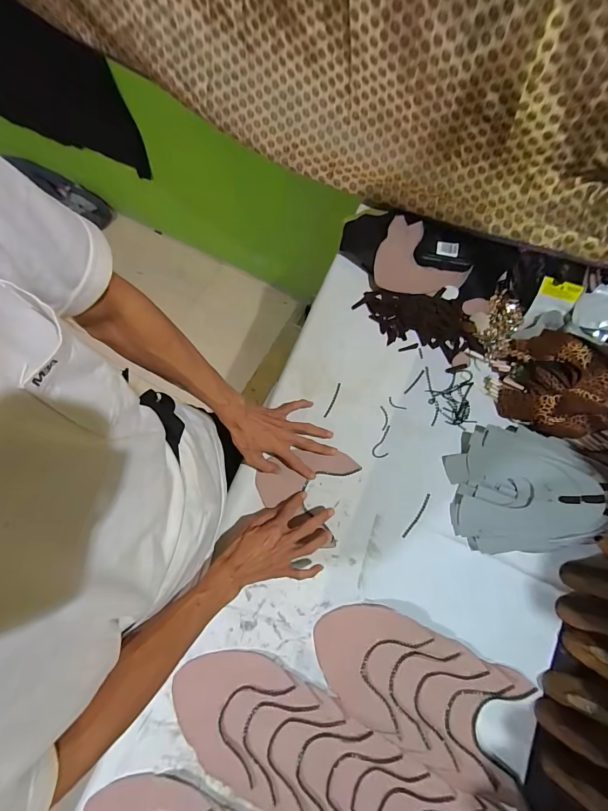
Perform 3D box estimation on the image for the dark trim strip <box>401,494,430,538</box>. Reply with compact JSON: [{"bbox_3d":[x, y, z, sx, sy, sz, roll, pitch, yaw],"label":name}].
[{"bbox_3d":[0.196,0.192,0.610,0.010,0.004,0.087,34,77,10],"label":"dark trim strip"}]

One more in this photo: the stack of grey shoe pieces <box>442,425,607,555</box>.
[{"bbox_3d":[0.376,0.131,0.574,0.245,0.093,0.208,-1,74,1],"label":"stack of grey shoe pieces"}]

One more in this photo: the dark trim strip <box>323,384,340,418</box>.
[{"bbox_3d":[0.054,-0.009,0.655,0.007,0.004,0.071,24,76,7],"label":"dark trim strip"}]

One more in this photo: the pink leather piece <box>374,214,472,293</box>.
[{"bbox_3d":[0.237,-0.296,0.700,0.177,0.030,0.161,13,75,4],"label":"pink leather piece"}]

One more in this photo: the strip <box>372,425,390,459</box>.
[{"bbox_3d":[0.148,0.069,0.638,0.028,0.004,0.064,34,77,10],"label":"strip"}]

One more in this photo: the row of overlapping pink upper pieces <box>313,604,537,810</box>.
[{"bbox_3d":[0.175,0.433,0.538,0.334,0.006,0.157,25,76,7],"label":"row of overlapping pink upper pieces"}]

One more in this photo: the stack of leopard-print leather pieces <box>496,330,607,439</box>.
[{"bbox_3d":[0.469,-0.028,0.619,0.204,0.081,0.169,18,75,6],"label":"stack of leopard-print leather pieces"}]

